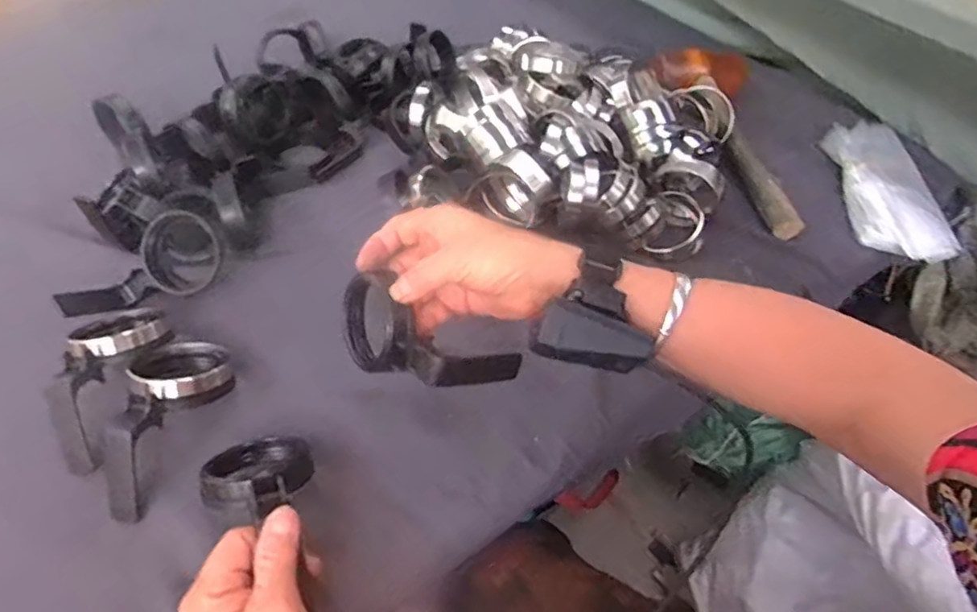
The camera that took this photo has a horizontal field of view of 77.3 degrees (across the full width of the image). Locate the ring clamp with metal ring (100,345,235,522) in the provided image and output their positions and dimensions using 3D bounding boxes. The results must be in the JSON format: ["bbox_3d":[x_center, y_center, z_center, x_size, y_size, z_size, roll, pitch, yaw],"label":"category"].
[{"bbox_3d":[-0.244,0.077,0.448,0.062,0.051,0.134,18,51,13],"label":"ring clamp with metal ring"}]

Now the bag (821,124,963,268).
[{"bbox_3d":[0.427,-0.130,0.658,0.097,0.037,0.187,2,49,-1],"label":"bag"}]

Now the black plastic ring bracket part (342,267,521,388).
[{"bbox_3d":[-0.053,0.019,0.416,0.136,0.058,0.053,22,52,25],"label":"black plastic ring bracket part"}]

